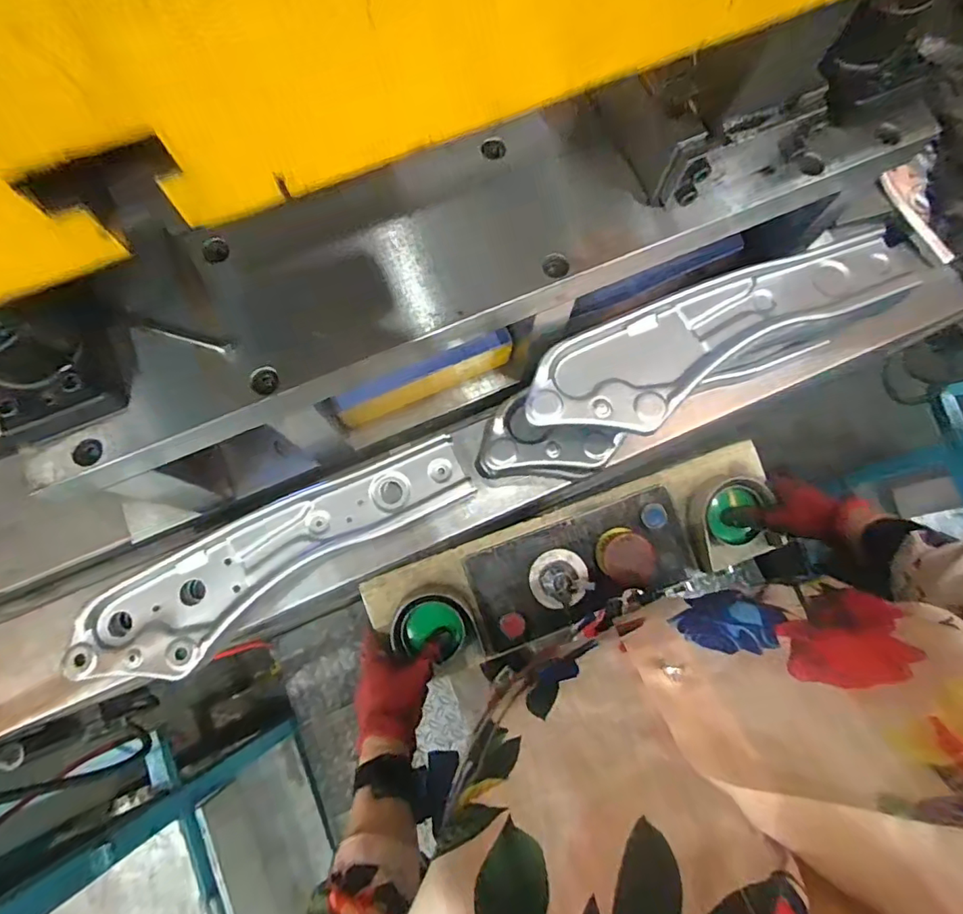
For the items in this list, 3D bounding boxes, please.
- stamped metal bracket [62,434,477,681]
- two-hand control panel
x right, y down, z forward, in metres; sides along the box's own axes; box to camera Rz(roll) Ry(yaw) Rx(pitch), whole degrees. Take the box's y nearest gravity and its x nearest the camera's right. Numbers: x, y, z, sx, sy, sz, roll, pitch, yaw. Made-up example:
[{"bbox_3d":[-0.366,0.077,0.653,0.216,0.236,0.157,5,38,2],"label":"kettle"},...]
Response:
[{"bbox_3d":[-0.213,0.103,0.568,0.421,0.020,0.104,-29,78,-9],"label":"stamped metal bracket"},{"bbox_3d":[0.114,0.122,0.633,0.487,0.059,0.132,-19,77,-5],"label":"two-hand control panel"}]

